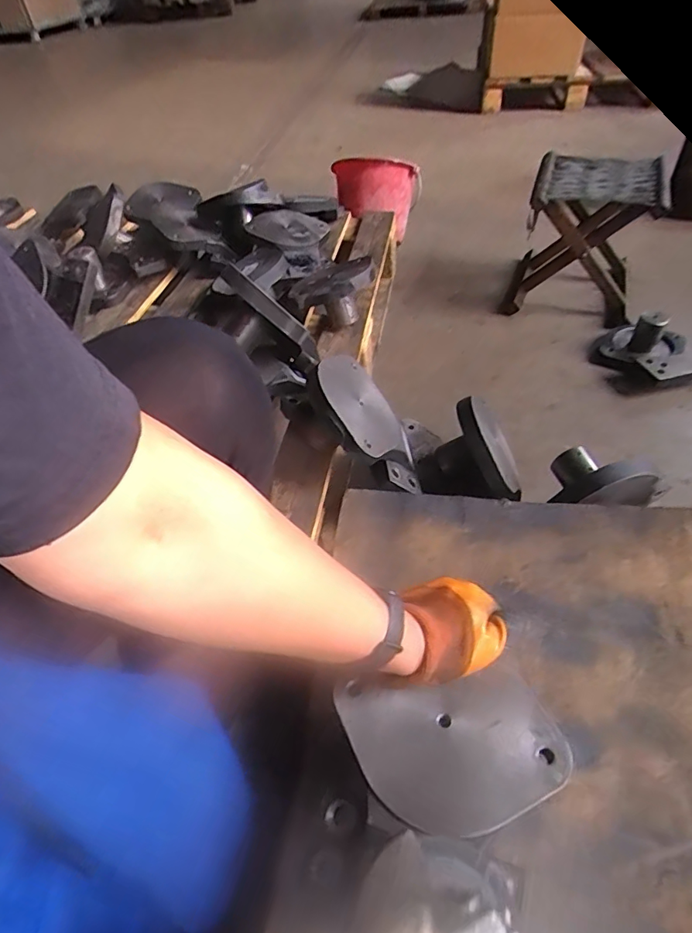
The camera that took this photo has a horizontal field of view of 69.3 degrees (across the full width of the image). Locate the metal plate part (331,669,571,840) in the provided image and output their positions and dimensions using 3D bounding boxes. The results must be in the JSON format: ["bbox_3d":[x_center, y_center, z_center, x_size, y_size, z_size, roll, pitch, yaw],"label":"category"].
[{"bbox_3d":[0.075,0.203,0.360,0.153,0.012,0.098,-6,47,0],"label":"metal plate part"}]

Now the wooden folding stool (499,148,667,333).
[{"bbox_3d":[0.503,-0.503,1.052,0.242,0.304,0.310,16,50,18],"label":"wooden folding stool"}]

